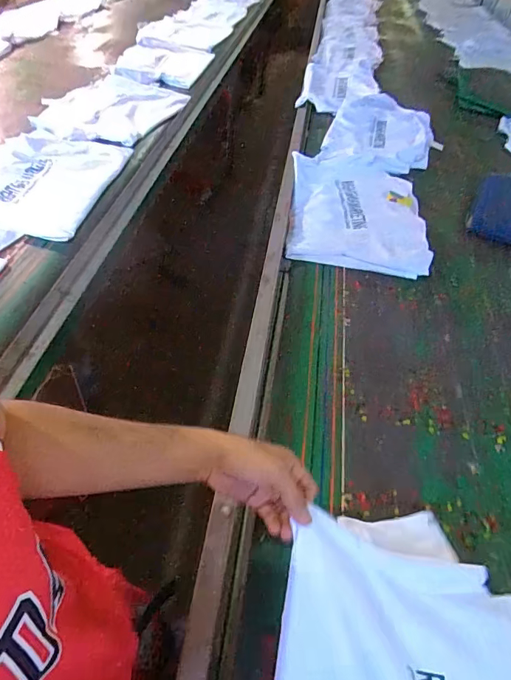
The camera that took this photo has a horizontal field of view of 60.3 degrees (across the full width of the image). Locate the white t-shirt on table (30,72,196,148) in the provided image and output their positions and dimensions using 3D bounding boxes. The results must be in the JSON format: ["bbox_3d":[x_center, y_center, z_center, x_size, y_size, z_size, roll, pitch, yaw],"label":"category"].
[{"bbox_3d":[-0.521,-0.822,1.545,0.410,0.043,0.575,13,48,7],"label":"white t-shirt on table"}]

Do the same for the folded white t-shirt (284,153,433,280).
[{"bbox_3d":[0.269,-0.354,1.187,0.341,0.027,0.515,7,48,1],"label":"folded white t-shirt"}]

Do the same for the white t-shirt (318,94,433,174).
[{"bbox_3d":[0.454,-0.767,1.582,0.358,0.041,0.656,16,49,10],"label":"white t-shirt"}]

